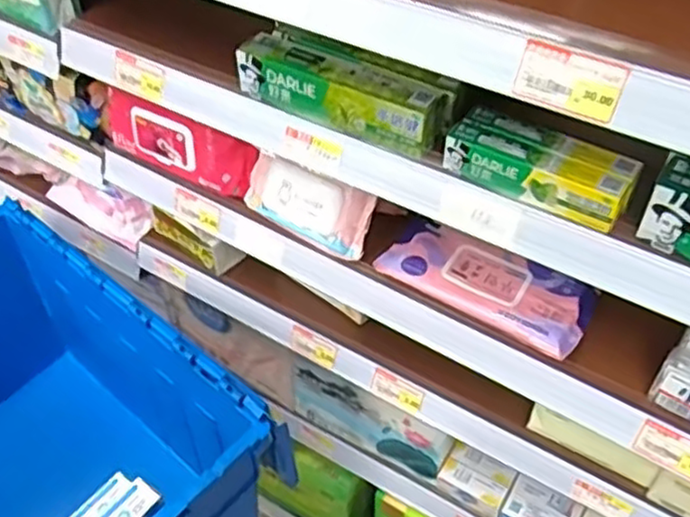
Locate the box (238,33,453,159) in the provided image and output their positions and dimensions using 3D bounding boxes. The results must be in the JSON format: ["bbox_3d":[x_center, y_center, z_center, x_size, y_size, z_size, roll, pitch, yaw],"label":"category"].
[{"bbox_3d":[-0.005,-0.156,0.656,0.200,0.046,0.048,24,54,22],"label":"box"}]

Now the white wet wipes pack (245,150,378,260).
[{"bbox_3d":[-0.042,-0.068,0.805,0.159,0.086,0.050,20,22,13],"label":"white wet wipes pack"}]

